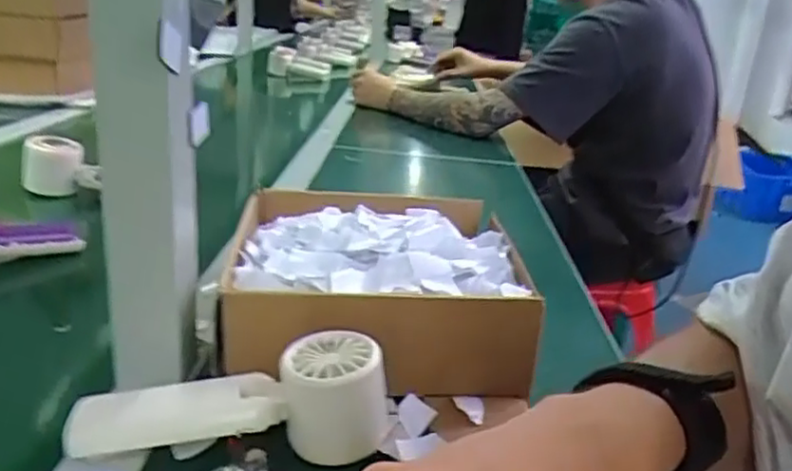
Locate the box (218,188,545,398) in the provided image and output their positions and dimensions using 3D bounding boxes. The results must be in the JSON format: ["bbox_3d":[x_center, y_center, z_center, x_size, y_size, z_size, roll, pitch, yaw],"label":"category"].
[{"bbox_3d":[-0.016,0.034,0.511,0.208,0.081,0.221,2,19,-4],"label":"box"}]

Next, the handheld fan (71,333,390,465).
[{"bbox_3d":[-0.089,0.089,0.373,0.164,0.057,0.045,1,19,-8],"label":"handheld fan"}]

